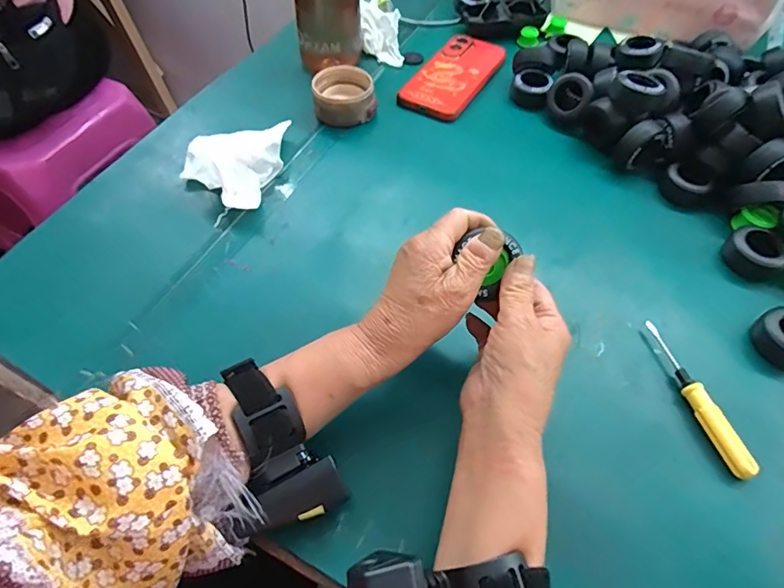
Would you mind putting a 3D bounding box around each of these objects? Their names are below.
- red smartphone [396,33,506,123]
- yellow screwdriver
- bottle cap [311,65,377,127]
[{"bbox_3d":[0.078,-0.269,0.593,0.078,0.012,0.166,27,60,16],"label":"red smartphone"},{"bbox_3d":[0.224,0.075,0.361,0.013,0.020,0.123,-13,57,-10],"label":"yellow screwdriver"},{"bbox_3d":[-0.054,-0.221,0.547,0.066,0.037,0.065,1,56,-1],"label":"bottle cap"}]

